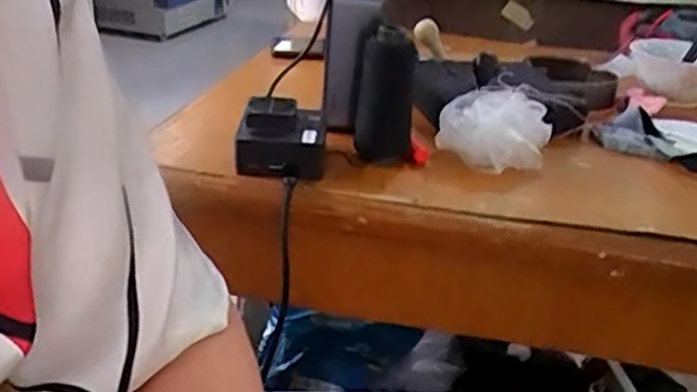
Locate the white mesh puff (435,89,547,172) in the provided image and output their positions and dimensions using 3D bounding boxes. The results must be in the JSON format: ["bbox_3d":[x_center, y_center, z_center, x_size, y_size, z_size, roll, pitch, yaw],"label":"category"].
[{"bbox_3d":[0.131,-0.061,0.651,0.096,0.052,0.082,9,27,12],"label":"white mesh puff"}]

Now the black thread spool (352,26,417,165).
[{"bbox_3d":[0.031,-0.087,0.625,0.049,0.108,0.037,5,26,3],"label":"black thread spool"}]

